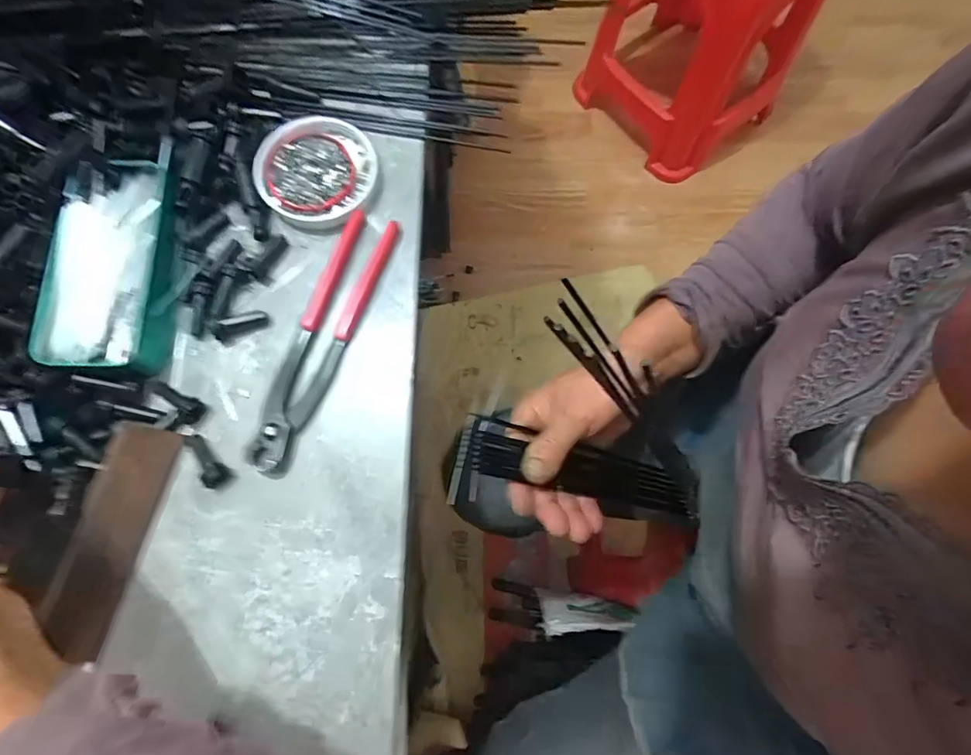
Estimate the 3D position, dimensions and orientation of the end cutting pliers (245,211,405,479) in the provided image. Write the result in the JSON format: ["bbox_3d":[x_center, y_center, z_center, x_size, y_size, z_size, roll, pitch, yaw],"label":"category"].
[{"bbox_3d":[-0.118,-0.031,0.357,0.041,0.014,0.196,19,76,4],"label":"end cutting pliers"}]

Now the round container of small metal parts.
[{"bbox_3d":[-0.131,-0.159,0.385,0.092,0.014,0.089,0,76,0],"label":"round container of small metal parts"}]

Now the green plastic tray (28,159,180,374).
[{"bbox_3d":[-0.257,-0.080,0.349,0.074,0.029,0.147,2,76,0],"label":"green plastic tray"}]

